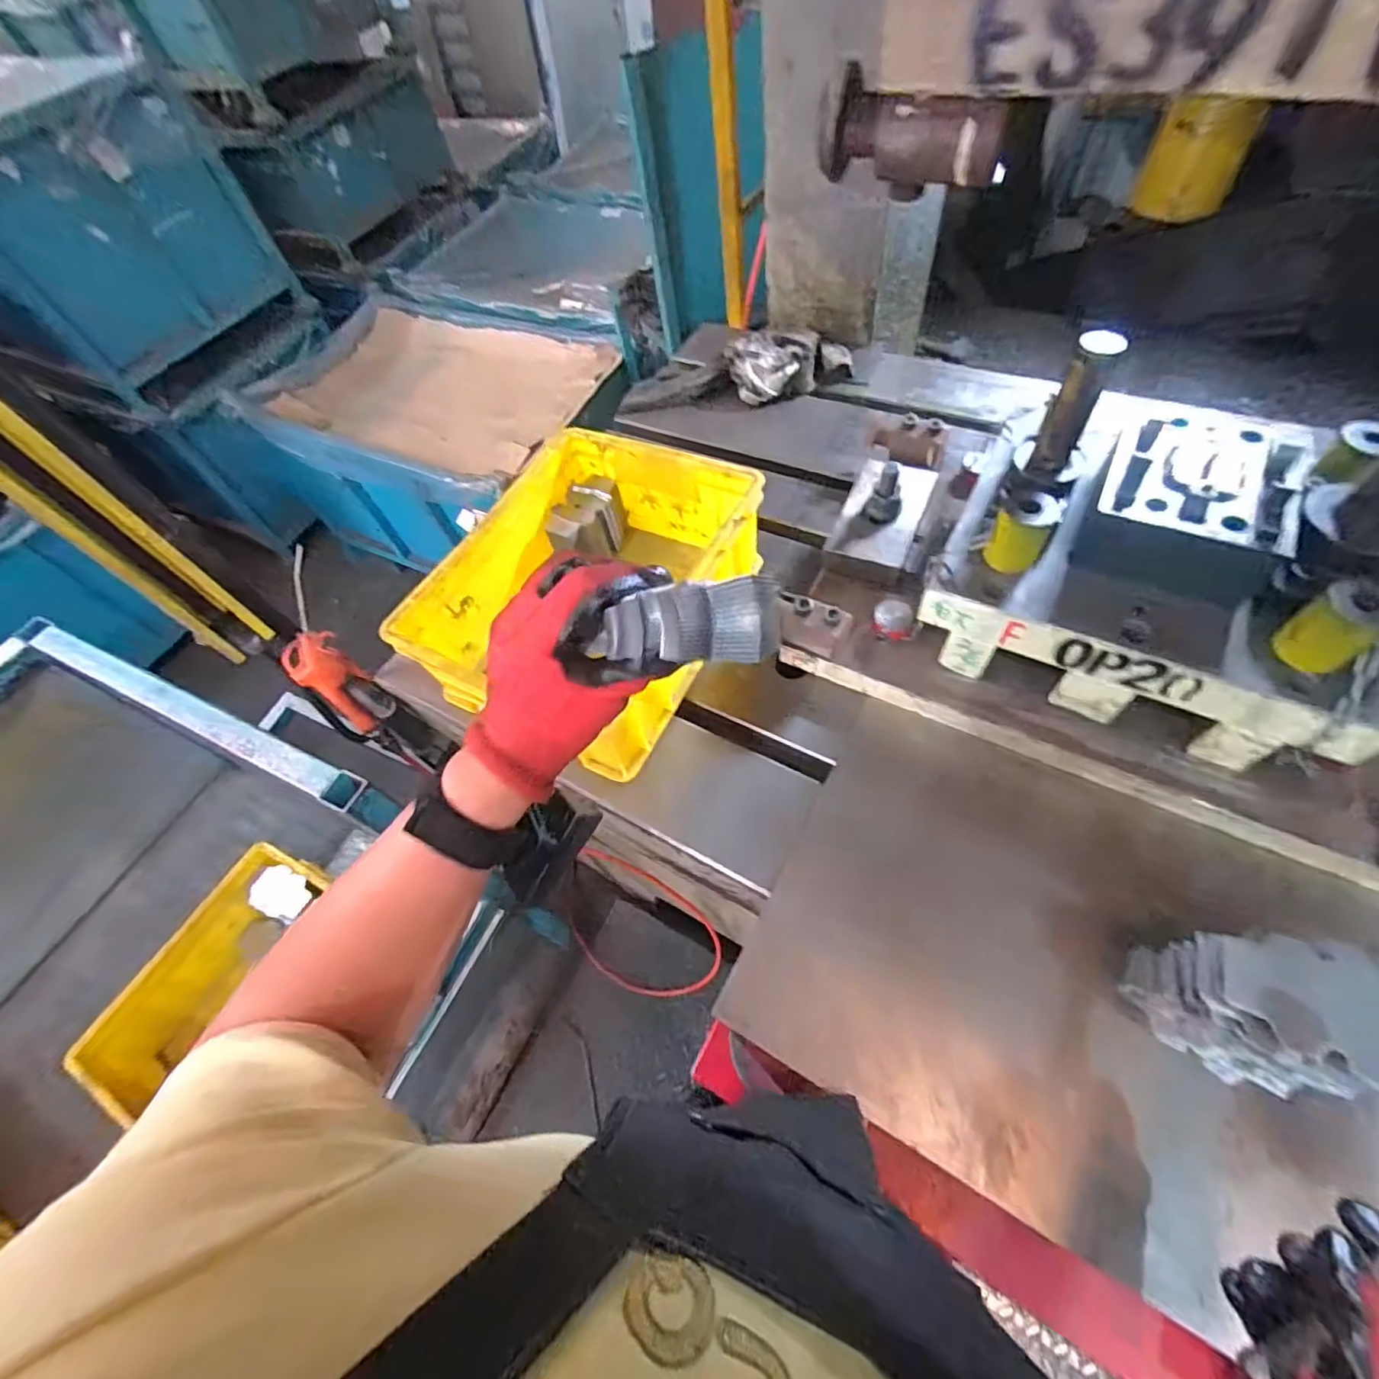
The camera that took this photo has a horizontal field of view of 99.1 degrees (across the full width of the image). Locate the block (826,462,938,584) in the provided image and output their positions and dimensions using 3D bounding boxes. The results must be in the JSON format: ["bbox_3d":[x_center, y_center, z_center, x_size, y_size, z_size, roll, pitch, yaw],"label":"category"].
[{"bbox_3d":[0.208,-0.192,0.625,0.083,0.070,0.152,20,63,19],"label":"block"}]

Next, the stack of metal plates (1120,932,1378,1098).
[{"bbox_3d":[0.372,0.211,0.383,0.118,0.097,0.078,7,59,12],"label":"stack of metal plates"}]

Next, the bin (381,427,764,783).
[{"bbox_3d":[-0.106,-0.112,0.624,0.274,0.123,0.336,19,63,19],"label":"bin"}]

